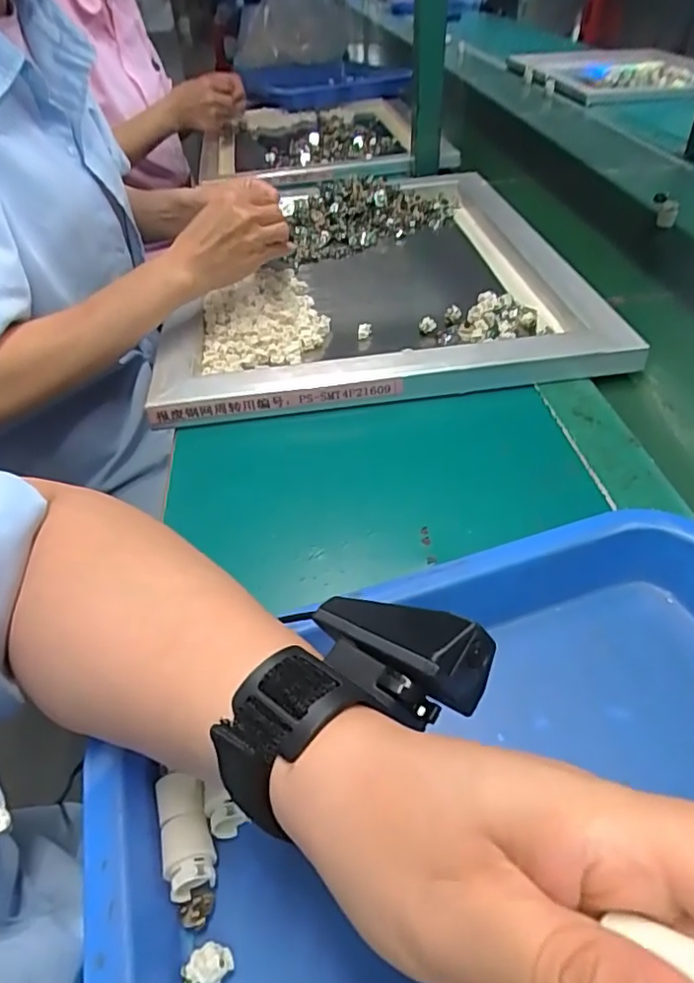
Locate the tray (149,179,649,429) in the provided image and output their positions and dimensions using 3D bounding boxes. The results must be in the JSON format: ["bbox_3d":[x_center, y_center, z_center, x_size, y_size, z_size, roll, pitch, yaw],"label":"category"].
[{"bbox_3d":[0.018,-0.257,0.687,0.411,0.045,0.525,-7,43,-2],"label":"tray"}]

